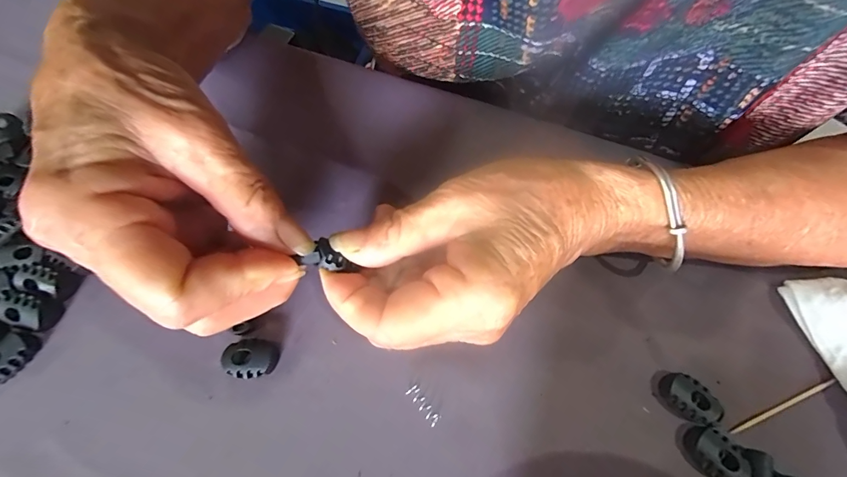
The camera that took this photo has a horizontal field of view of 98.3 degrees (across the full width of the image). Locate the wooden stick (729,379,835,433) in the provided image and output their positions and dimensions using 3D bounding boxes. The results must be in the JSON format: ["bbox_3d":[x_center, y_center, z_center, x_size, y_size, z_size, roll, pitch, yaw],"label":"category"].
[{"bbox_3d":[0.164,0.076,0.166,0.059,0.004,0.004,-18,69,-9],"label":"wooden stick"}]

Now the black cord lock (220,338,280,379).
[{"bbox_3d":[-0.078,0.054,0.165,0.021,0.009,0.016,8,68,1],"label":"black cord lock"}]

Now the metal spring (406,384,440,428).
[{"bbox_3d":[0.000,0.073,0.161,0.006,0.005,0.018,-37,74,-15],"label":"metal spring"}]

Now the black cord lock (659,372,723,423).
[{"bbox_3d":[0.119,0.071,0.163,0.022,0.009,0.015,35,71,12],"label":"black cord lock"}]

